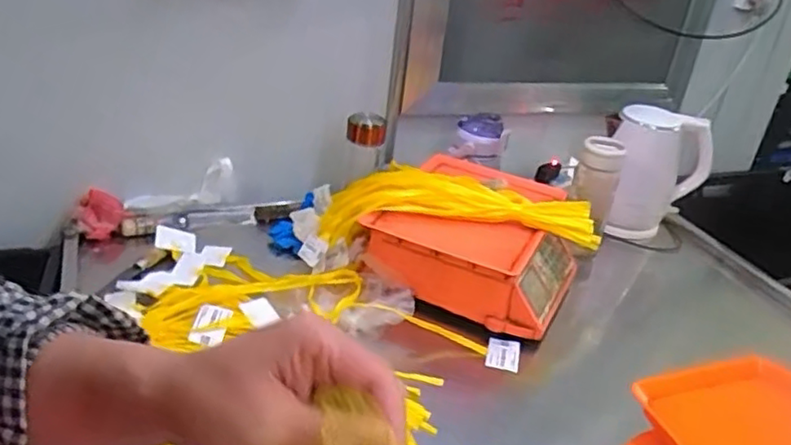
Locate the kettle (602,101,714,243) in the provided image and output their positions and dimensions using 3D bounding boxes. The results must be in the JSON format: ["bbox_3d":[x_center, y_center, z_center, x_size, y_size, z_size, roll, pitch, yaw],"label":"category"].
[{"bbox_3d":[0.476,-0.087,1.186,0.169,0.223,0.135,19,32,21],"label":"kettle"}]

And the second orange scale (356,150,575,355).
[{"bbox_3d":[0.128,0.029,0.995,0.293,0.139,0.282,21,33,24],"label":"second orange scale"}]

